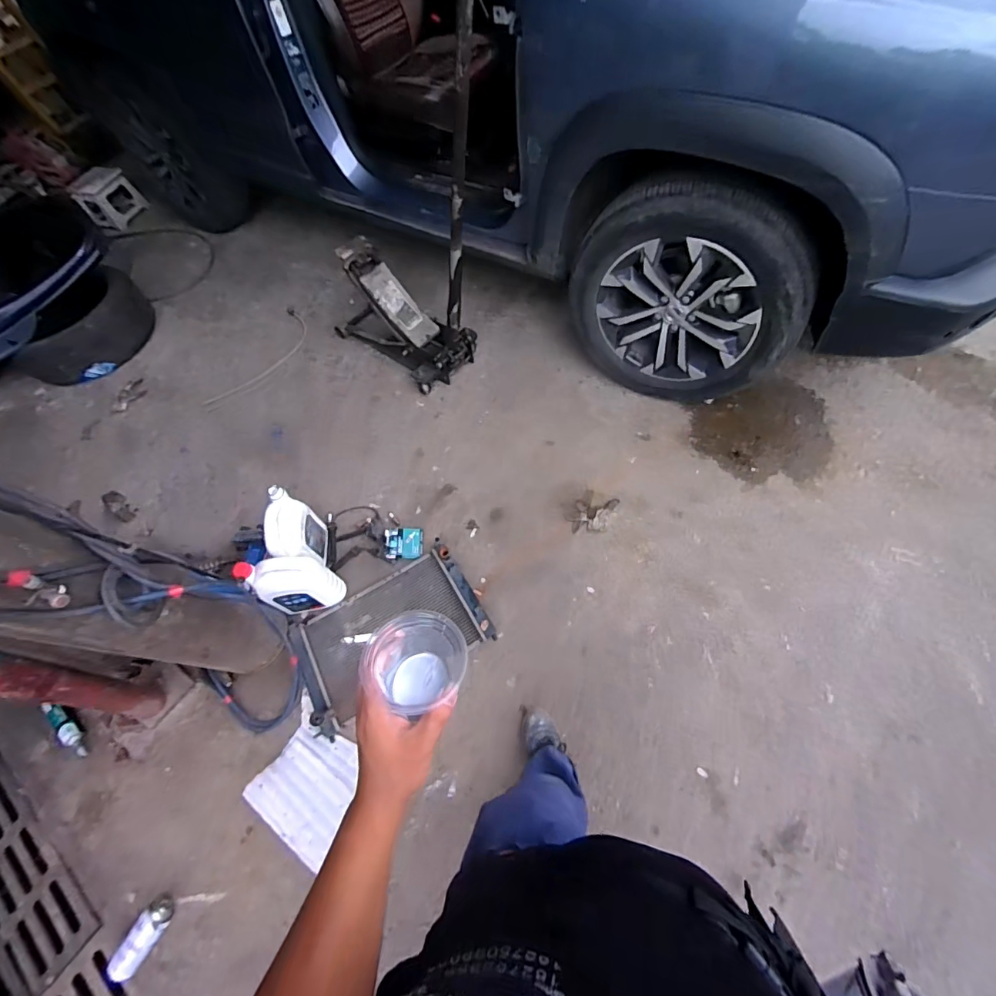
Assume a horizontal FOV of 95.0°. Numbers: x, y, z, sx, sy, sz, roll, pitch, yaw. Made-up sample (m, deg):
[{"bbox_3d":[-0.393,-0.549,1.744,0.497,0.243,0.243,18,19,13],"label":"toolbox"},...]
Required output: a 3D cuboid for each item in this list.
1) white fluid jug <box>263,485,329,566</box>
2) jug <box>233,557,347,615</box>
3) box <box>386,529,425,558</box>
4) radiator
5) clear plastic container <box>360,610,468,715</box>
[{"bbox_3d":[-0.627,0.113,1.443,0.103,0.283,0.217,-14,60,-2],"label":"white fluid jug"},{"bbox_3d":[-0.596,0.259,1.352,0.201,0.268,0.088,-18,60,-5],"label":"jug"},{"bbox_3d":[-0.313,0.152,1.527,0.127,0.038,0.114,-4,60,3],"label":"box"},{"bbox_3d":[-0.337,0.398,1.379,0.566,0.065,0.354,-30,62,-11],"label":"radiator"},{"bbox_3d":[-0.073,0.155,0.427,0.087,0.075,0.076,-10,59,-3],"label":"clear plastic container"}]

